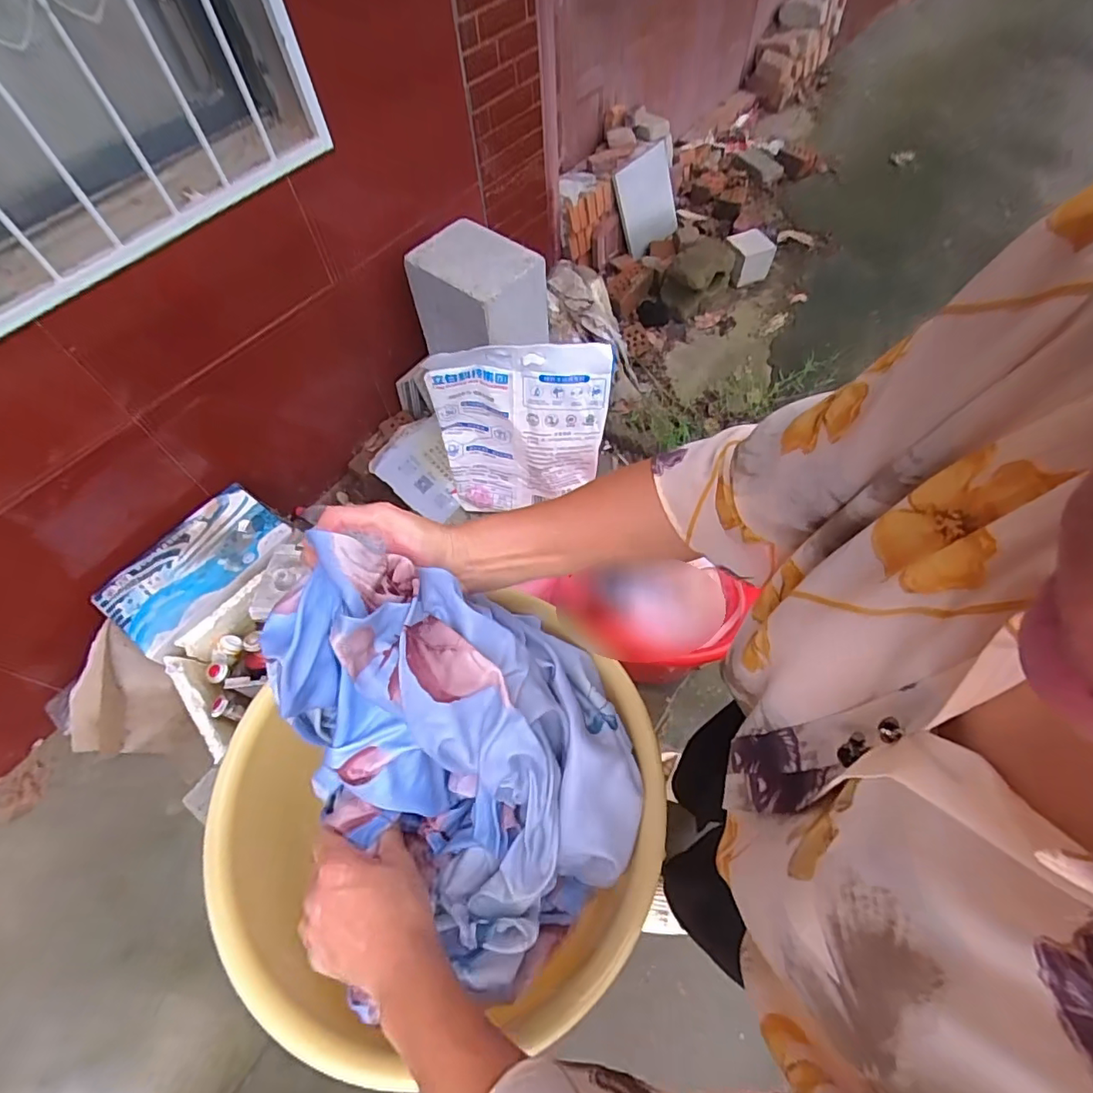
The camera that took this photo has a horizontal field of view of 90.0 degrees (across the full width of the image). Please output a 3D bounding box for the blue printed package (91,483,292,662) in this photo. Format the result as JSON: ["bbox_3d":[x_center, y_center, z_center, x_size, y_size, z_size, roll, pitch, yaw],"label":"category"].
[{"bbox_3d":[-0.832,0.042,1.300,0.261,0.045,0.409,32,66,20],"label":"blue printed package"}]

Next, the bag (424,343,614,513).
[{"bbox_3d":[-0.043,-0.209,1.057,0.325,0.377,0.054,1,45,5],"label":"bag"}]

